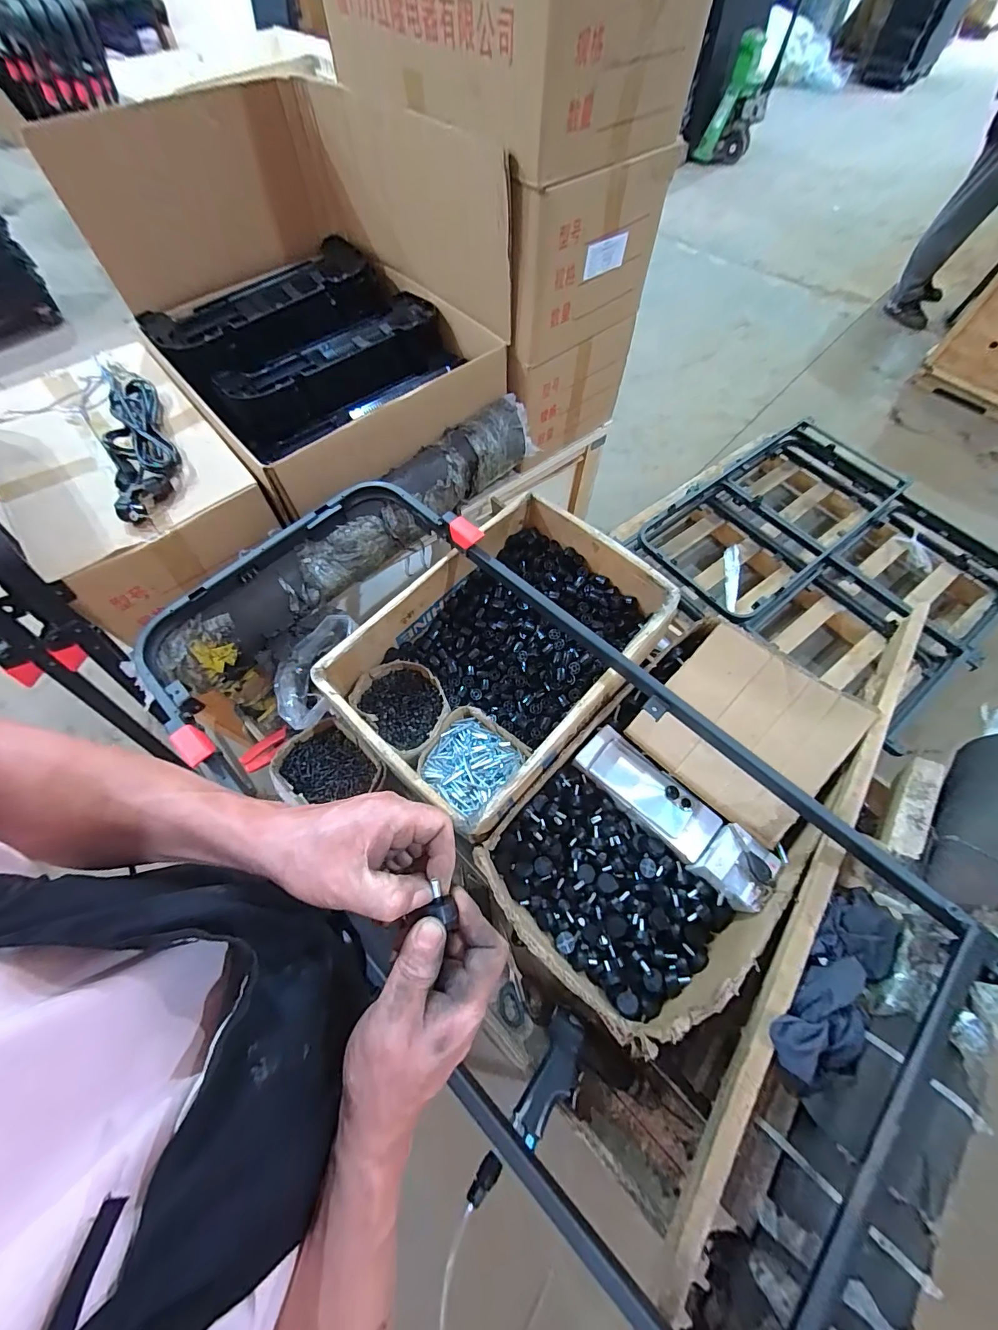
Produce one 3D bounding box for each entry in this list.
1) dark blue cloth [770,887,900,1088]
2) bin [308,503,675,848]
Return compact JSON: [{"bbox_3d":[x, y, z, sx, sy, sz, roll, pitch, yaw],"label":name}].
[{"bbox_3d":[0.393,0.362,0.503,0.091,0.049,0.228,41,71,18],"label":"dark blue cloth"},{"bbox_3d":[0.020,-0.022,0.761,0.355,0.158,0.521,40,71,18],"label":"bin"}]

